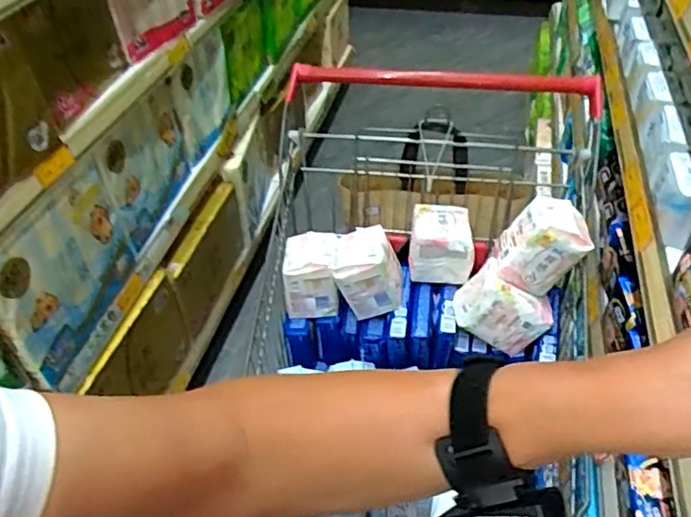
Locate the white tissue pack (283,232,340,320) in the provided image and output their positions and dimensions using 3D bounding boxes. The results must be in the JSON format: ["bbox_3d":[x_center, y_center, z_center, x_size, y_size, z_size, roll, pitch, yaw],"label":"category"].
[{"bbox_3d":[-0.057,0.025,1.018,0.092,0.106,0.110,1,44,3],"label":"white tissue pack"}]

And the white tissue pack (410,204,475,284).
[{"bbox_3d":[0.163,-0.027,1.009,0.106,0.077,0.115,4,44,6],"label":"white tissue pack"}]

